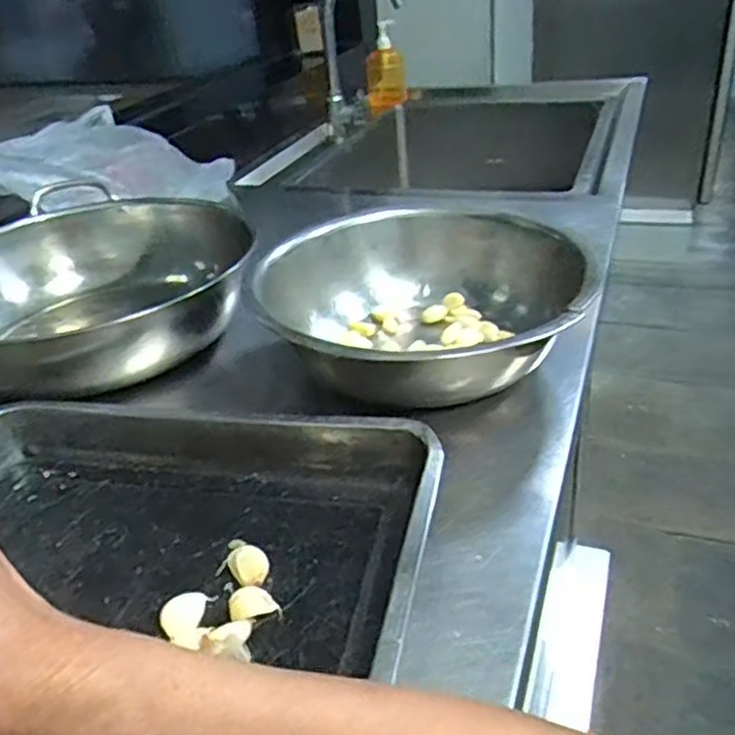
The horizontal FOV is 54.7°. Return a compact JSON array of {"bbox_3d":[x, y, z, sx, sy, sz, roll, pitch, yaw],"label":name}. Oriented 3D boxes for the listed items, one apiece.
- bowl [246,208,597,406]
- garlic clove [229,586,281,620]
[{"bbox_3d":[0.047,-0.051,0.621,0.250,0.103,0.221,7,33,23],"label":"bowl"},{"bbox_3d":[-0.071,0.147,0.442,0.028,0.009,0.023,-16,32,-15],"label":"garlic clove"}]

